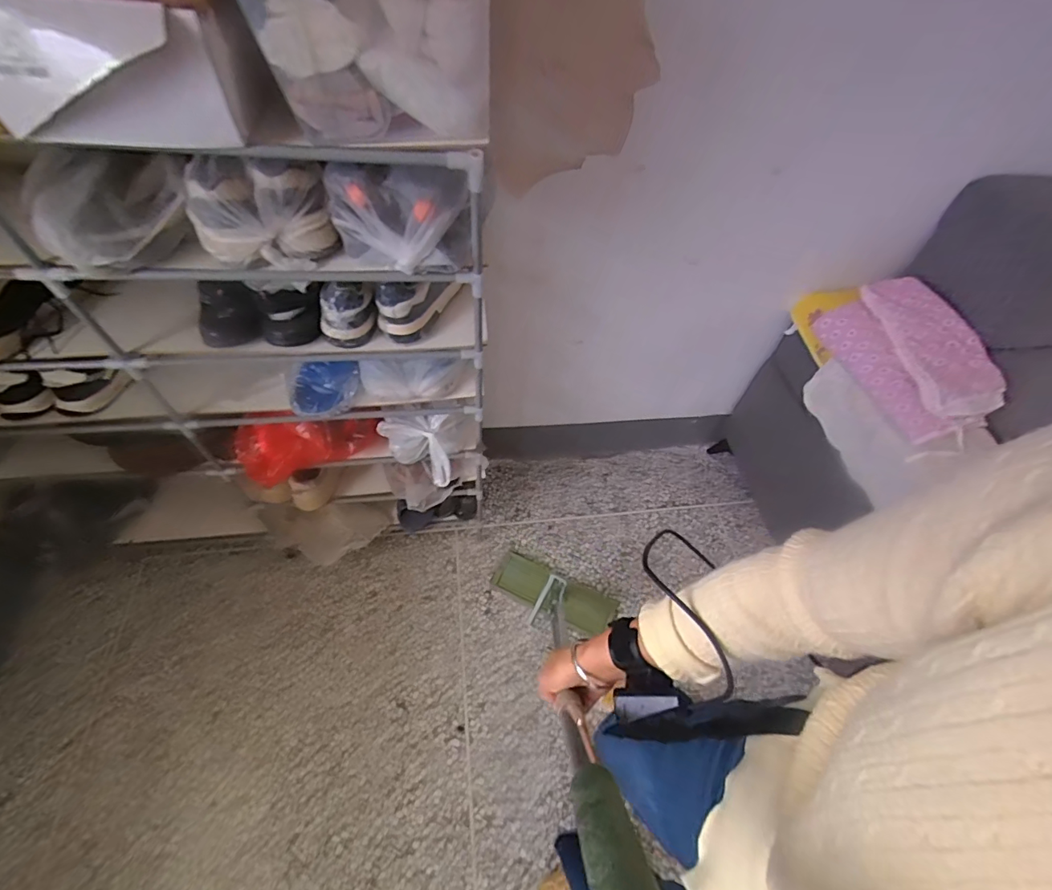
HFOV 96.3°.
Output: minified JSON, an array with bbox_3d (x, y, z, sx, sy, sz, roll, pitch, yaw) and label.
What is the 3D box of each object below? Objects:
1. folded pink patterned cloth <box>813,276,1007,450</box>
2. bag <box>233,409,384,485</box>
[{"bbox_3d":[0.821,-0.180,0.978,0.263,0.120,0.359,-6,54,-10],"label":"folded pink patterned cloth"},{"bbox_3d":[-0.436,-0.002,0.948,0.284,0.138,0.090,-8,55,-11],"label":"bag"}]

